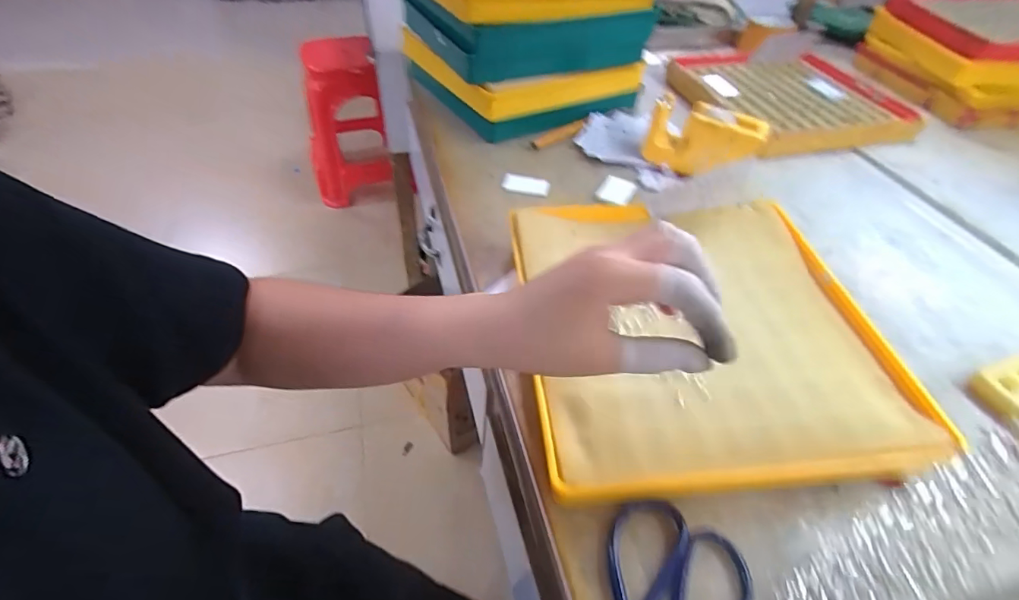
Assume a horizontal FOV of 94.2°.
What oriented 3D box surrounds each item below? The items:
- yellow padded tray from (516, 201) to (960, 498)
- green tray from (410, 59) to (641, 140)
[{"bbox_3d":[0.150,0.021,0.390,0.269,0.059,0.265,-1,47,-4],"label":"yellow padded tray"},{"bbox_3d":[0.015,-0.337,0.720,0.263,0.029,0.262,-22,51,-24],"label":"green tray"}]

